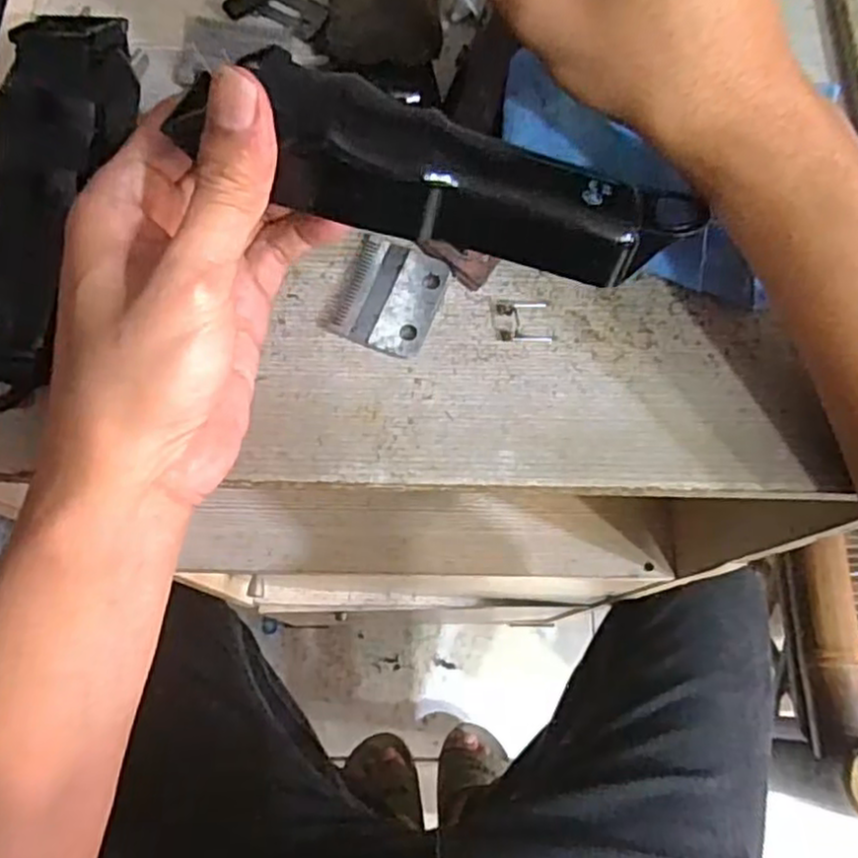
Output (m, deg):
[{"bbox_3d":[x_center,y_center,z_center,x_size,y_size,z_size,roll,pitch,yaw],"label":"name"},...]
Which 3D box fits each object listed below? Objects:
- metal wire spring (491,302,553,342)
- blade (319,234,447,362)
[{"bbox_3d":[0.038,-0.044,0.295,0.023,0.004,0.017,1,71,-2],"label":"metal wire spring"},{"bbox_3d":[-0.017,-0.055,0.298,0.040,0.007,0.045,22,71,6],"label":"blade"}]

